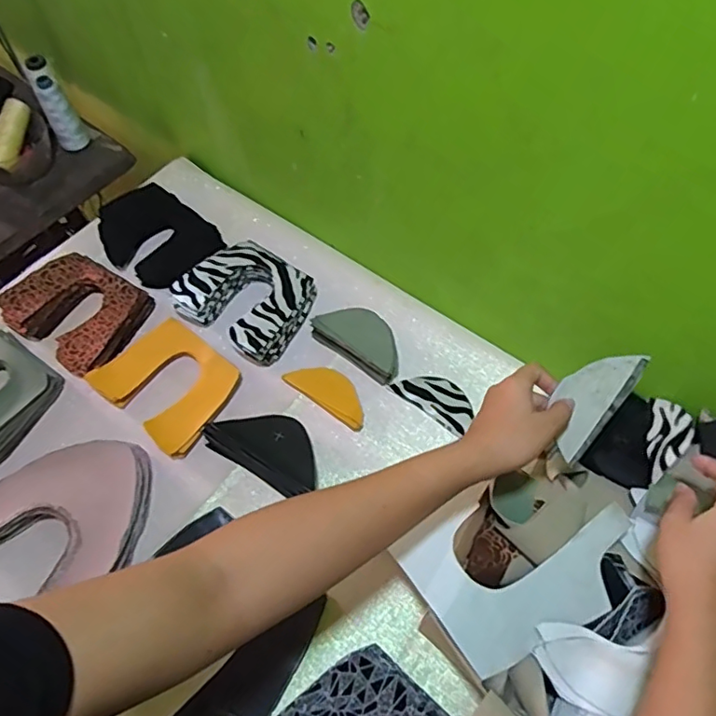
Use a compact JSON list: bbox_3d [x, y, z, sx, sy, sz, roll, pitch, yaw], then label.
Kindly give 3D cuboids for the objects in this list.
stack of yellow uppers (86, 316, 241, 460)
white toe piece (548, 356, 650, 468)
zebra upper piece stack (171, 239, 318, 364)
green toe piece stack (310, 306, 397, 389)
[{"bbox_3d":[-0.225,0.028,0.680,0.158,0.035,0.121,35,66,19],"label":"stack of yellow uppers"},{"bbox_3d":[0.199,0.035,0.491,0.052,0.004,0.106,33,98,-3],"label":"white toe piece"},{"bbox_3d":[-0.141,-0.075,0.729,0.153,0.051,0.131,32,65,17],"label":"zebra upper piece stack"},{"bbox_3d":[0.005,-0.024,0.701,0.121,0.036,0.058,34,65,18],"label":"green toe piece stack"}]

